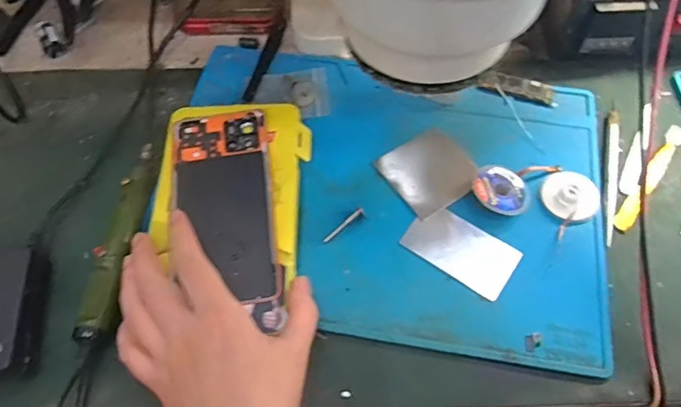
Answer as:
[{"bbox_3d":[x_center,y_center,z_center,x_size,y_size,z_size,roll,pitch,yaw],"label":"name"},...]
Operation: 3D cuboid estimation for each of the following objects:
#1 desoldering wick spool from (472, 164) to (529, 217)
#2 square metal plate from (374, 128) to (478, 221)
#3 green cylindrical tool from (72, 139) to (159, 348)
[{"bbox_3d":[0.126,-0.010,0.404,0.045,0.014,0.043,-1,62,1],"label":"desoldering wick spool"},{"bbox_3d":[0.074,-0.027,0.421,0.067,0.004,0.065,-30,66,-13],"label":"square metal plate"},{"bbox_3d":[-0.159,0.024,0.382,0.020,0.021,0.158,3,63,3],"label":"green cylindrical tool"}]

